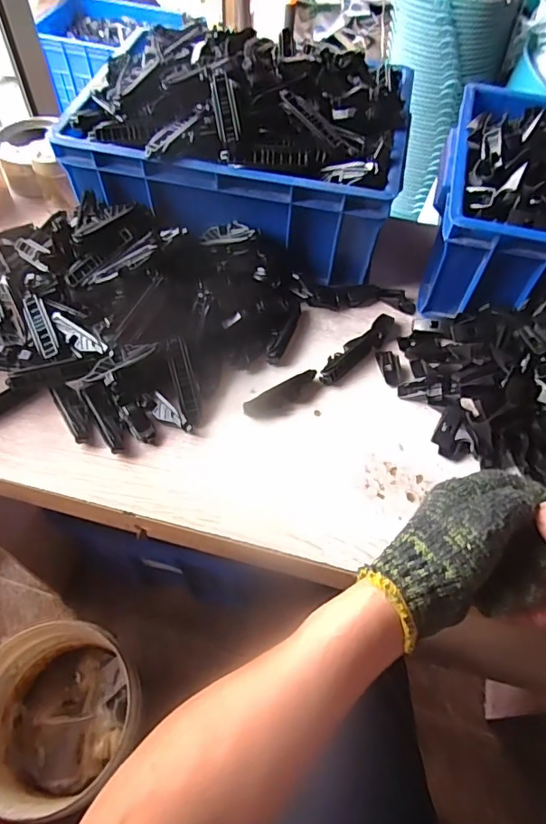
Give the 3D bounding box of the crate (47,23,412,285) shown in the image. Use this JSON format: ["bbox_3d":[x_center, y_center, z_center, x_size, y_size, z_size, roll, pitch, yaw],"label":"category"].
[{"bbox_3d":[-0.033,-0.287,0.545,0.335,0.146,0.216,6,57,1],"label":"crate"}]

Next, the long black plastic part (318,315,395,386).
[{"bbox_3d":[0.087,-0.067,0.511,0.019,0.016,0.113,39,63,20],"label":"long black plastic part"}]

